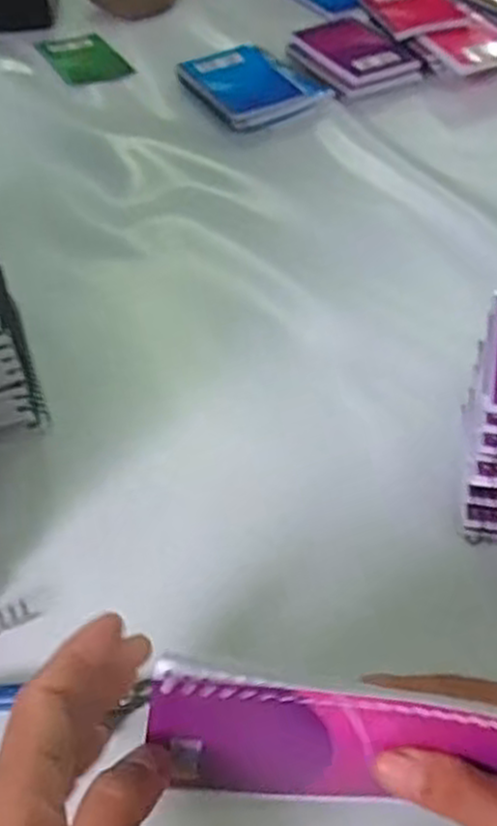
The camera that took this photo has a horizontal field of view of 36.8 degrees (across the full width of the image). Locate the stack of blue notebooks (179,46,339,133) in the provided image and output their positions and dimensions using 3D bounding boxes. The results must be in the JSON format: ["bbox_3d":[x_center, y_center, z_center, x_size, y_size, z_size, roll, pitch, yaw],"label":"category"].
[{"bbox_3d":[0.004,-0.329,0.748,0.107,0.021,0.129,-24,52,-17],"label":"stack of blue notebooks"}]

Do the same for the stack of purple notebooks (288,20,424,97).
[{"bbox_3d":[0.105,-0.376,0.781,0.102,0.022,0.127,-21,52,-14],"label":"stack of purple notebooks"}]

